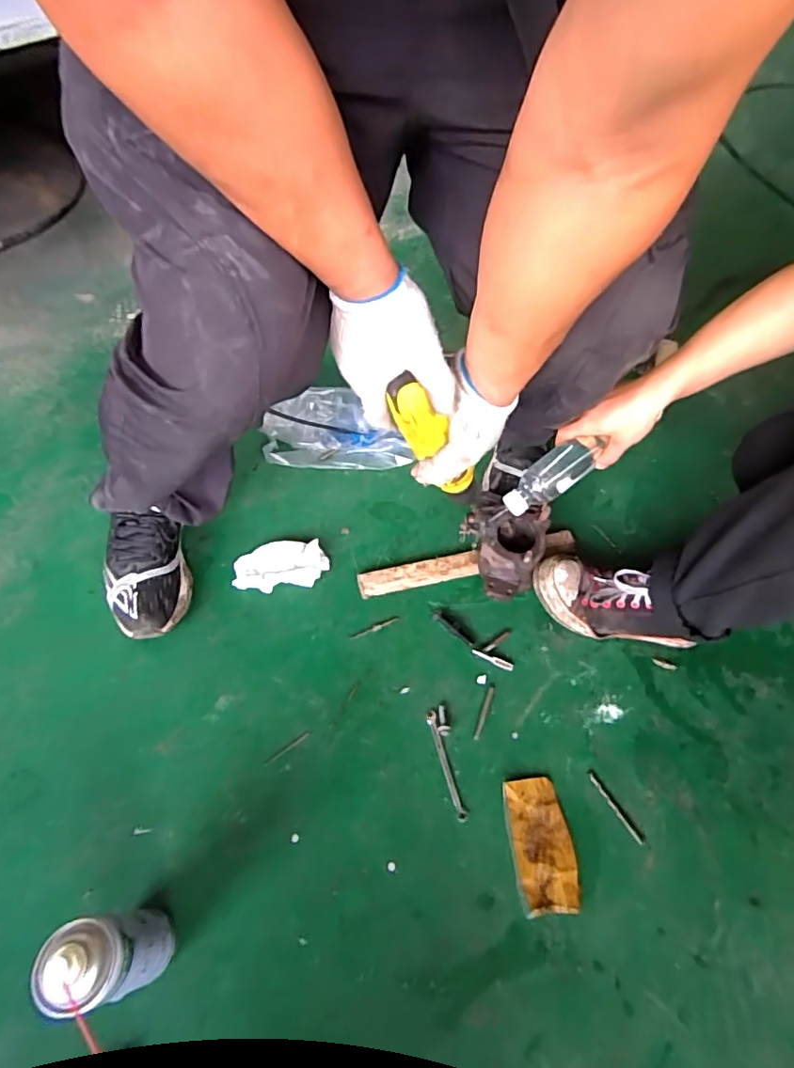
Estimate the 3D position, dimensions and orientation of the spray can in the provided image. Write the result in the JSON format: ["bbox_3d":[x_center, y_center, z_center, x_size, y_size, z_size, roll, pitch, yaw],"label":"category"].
[{"bbox_3d":[-0.259,0.383,0.503,0.063,0.173,0.062,1,59,-1],"label":"spray can"}]

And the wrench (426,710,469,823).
[{"bbox_3d":[0.062,0.287,0.690,0.014,0.004,0.132,-13,60,-9],"label":"wrench"}]

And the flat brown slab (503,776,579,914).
[{"bbox_3d":[0.165,0.355,0.636,0.068,0.005,0.133,-4,59,-4],"label":"flat brown slab"}]

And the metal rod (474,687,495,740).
[{"bbox_3d":[0.112,0.229,0.711,0.009,0.006,0.072,19,60,10],"label":"metal rod"}]

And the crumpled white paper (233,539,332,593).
[{"bbox_3d":[-0.172,0.047,0.816,0.133,0.022,0.079,-12,60,-9],"label":"crumpled white paper"}]

